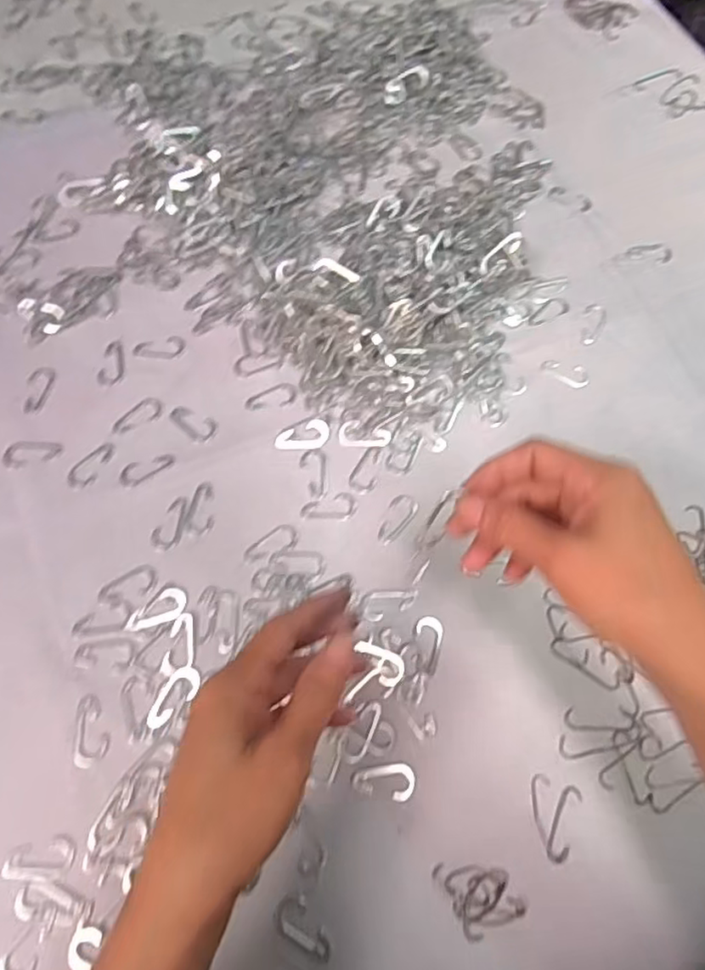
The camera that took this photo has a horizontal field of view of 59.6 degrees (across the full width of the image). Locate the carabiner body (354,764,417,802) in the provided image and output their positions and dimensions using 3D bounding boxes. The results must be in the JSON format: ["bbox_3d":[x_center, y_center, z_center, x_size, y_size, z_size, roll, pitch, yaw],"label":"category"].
[{"bbox_3d":[0.019,0.175,0.362,0.036,0.004,0.020,-2,69,-3],"label":"carabiner body"}]

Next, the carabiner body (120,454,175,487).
[{"bbox_3d":[-0.144,-0.013,0.431,0.038,0.004,0.017,-28,72,-12],"label":"carabiner body"}]

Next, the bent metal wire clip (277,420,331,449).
[{"bbox_3d":[-0.036,-0.037,0.443,0.038,0.004,0.022,-2,69,-3],"label":"bent metal wire clip"}]

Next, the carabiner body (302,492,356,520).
[{"bbox_3d":[-0.016,0.015,0.425,0.038,0.004,0.019,-2,69,-3],"label":"carabiner body"}]

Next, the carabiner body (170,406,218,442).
[{"bbox_3d":[-0.115,-0.047,0.446,0.035,0.004,0.019,40,72,13],"label":"carabiner body"}]

